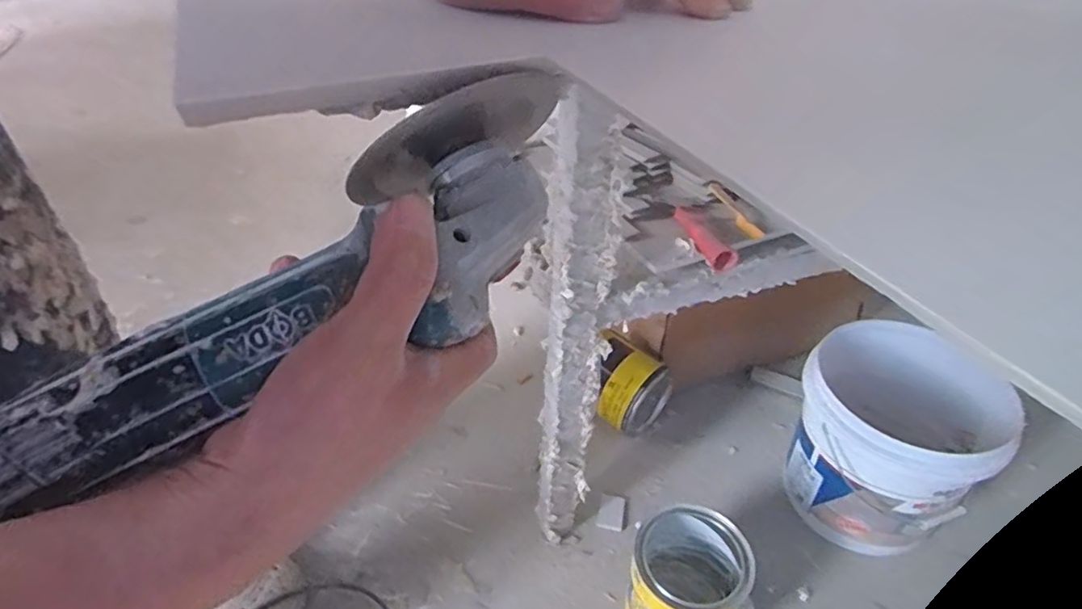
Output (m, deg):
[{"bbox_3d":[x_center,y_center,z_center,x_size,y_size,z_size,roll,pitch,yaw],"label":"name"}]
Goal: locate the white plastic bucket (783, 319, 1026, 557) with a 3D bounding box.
[{"bbox_3d":[0.497,0.207,0.900,0.247,0.271,0.235,0,41,0],"label":"white plastic bucket"}]

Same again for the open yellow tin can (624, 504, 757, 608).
[{"bbox_3d":[0.184,0.366,0.785,0.136,0.165,0.144,0,41,0],"label":"open yellow tin can"}]

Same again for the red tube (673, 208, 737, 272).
[{"bbox_3d":[0.181,-0.072,0.679,0.027,0.028,0.102,-14,43,-15],"label":"red tube"}]

